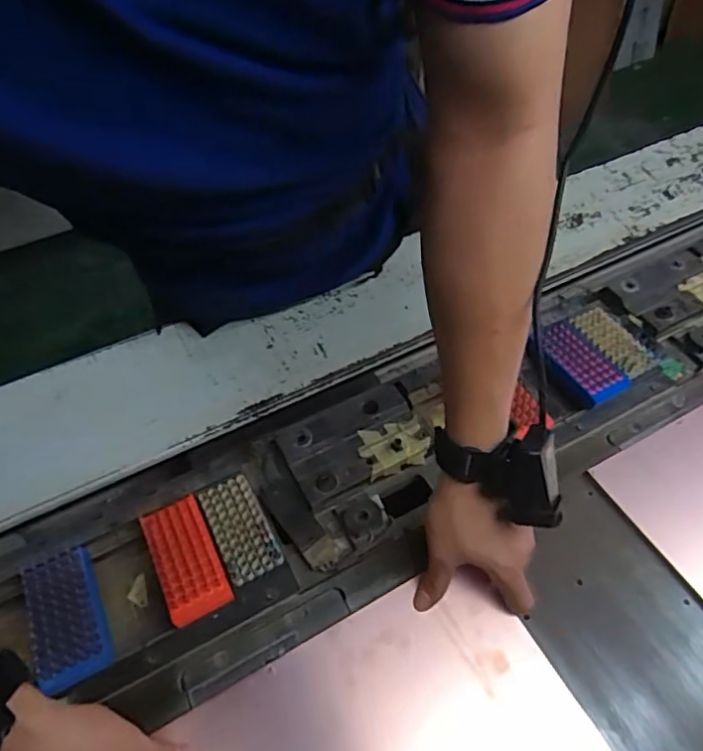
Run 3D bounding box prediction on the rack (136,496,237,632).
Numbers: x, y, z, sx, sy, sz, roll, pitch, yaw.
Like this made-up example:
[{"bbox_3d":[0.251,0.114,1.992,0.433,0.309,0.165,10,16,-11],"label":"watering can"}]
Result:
[{"bbox_3d":[-0.154,0.168,0.521,0.053,0.023,0.108,-24,55,-15],"label":"rack"}]

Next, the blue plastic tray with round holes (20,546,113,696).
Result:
[{"bbox_3d":[-0.249,0.208,0.491,0.055,0.026,0.109,-23,55,-15],"label":"blue plastic tray with round holes"}]

